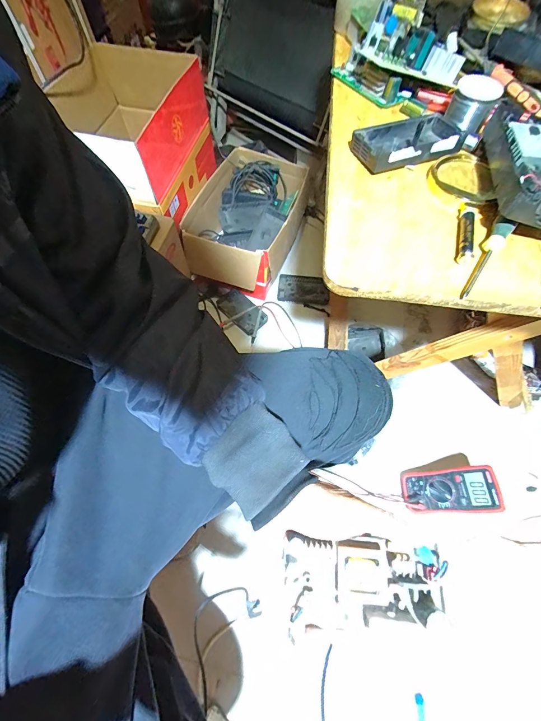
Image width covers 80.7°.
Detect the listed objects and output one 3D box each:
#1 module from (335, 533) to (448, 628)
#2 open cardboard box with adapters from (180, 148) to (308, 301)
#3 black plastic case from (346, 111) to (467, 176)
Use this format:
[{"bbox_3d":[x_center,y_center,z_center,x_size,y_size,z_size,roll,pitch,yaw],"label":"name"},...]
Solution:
[{"bbox_3d":[0.093,0.174,0.253,0.080,0.023,0.056,6,64,2],"label":"module"},{"bbox_3d":[-0.076,-0.407,0.959,0.276,0.189,0.404,16,65,7],"label":"open cardboard box with adapters"},{"bbox_3d":[0.174,-0.280,0.403,0.132,0.029,0.078,-21,67,-11],"label":"black plastic case"}]

